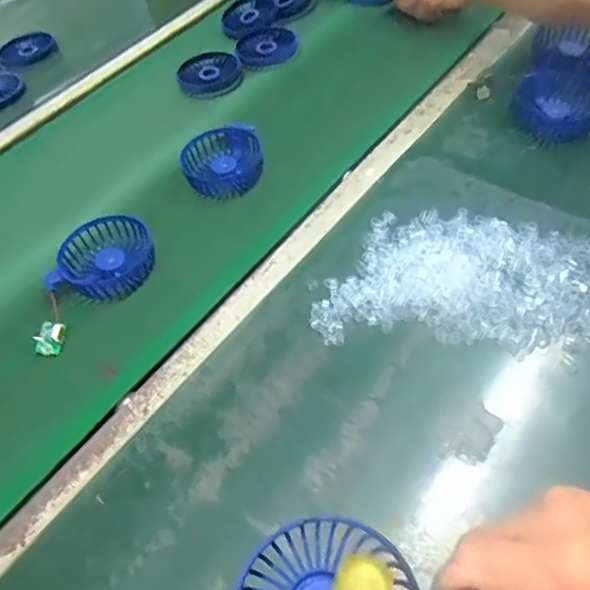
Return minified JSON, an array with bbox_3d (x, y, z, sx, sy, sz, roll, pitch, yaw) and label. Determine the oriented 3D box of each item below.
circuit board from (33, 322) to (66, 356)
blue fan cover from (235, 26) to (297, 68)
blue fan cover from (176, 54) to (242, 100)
[{"bbox_3d":[-0.219,0.039,0.502,0.024,0.011,0.030,6,54,10],"label":"circuit board"},{"bbox_3d":[-0.040,-0.343,0.769,0.084,0.013,0.078,33,62,26],"label":"blue fan cover"},{"bbox_3d":[-0.114,-0.298,0.754,0.086,0.013,0.076,-31,56,-17],"label":"blue fan cover"}]

